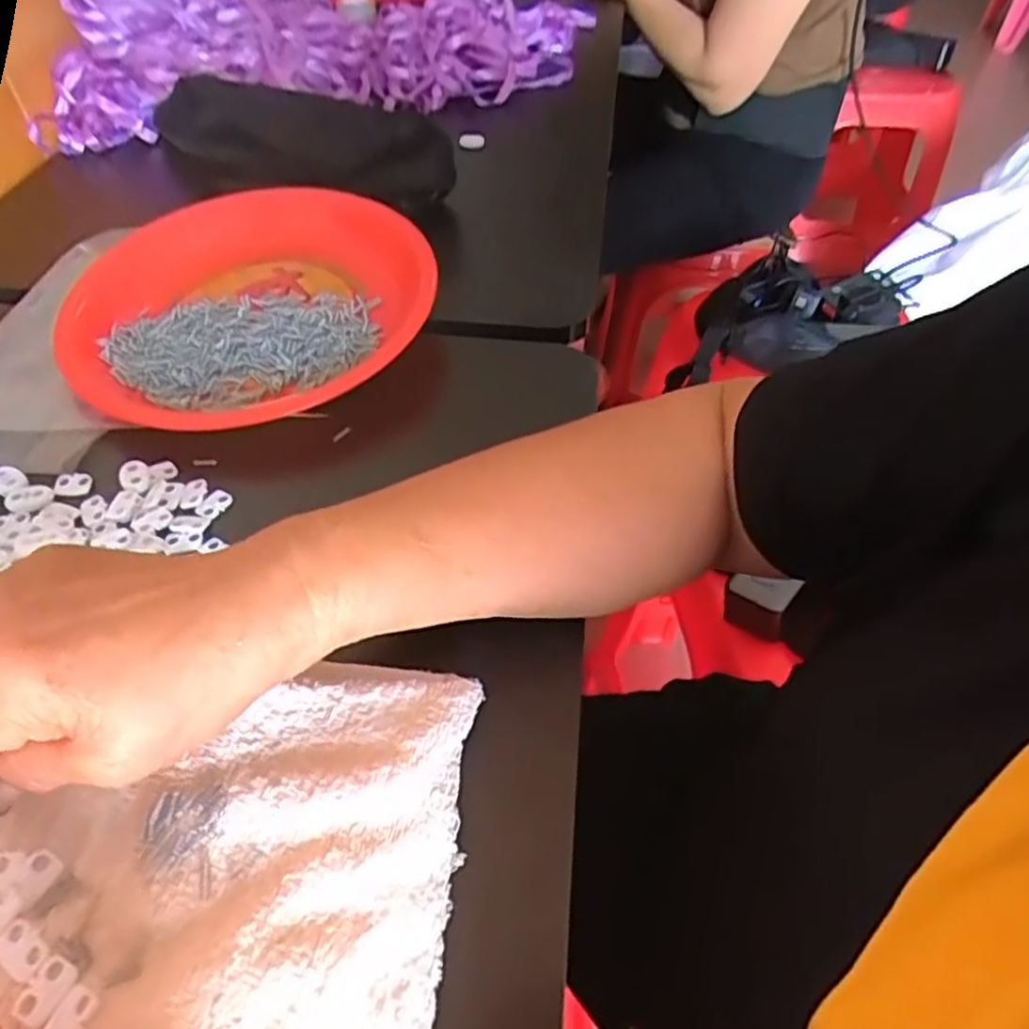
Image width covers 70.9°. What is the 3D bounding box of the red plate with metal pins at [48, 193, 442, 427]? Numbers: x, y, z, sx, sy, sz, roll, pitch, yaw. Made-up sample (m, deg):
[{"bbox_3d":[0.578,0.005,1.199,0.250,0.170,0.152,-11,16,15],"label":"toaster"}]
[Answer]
[{"bbox_3d":[-0.166,-0.140,0.456,0.219,0.038,0.181,-6,49,-5],"label":"red plate with metal pins"}]

